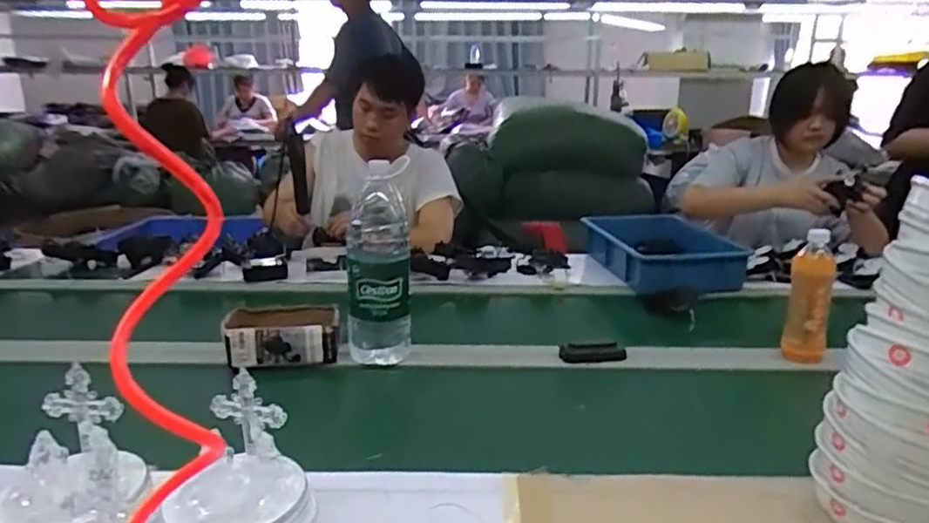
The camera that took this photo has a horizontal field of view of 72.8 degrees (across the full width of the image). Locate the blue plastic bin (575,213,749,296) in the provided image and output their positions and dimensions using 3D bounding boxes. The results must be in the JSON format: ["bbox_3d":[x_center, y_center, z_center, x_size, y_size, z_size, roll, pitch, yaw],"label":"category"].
[{"bbox_3d":[0.462,-0.023,1.477,0.256,0.100,0.367,-3,17,-15],"label":"blue plastic bin"}]

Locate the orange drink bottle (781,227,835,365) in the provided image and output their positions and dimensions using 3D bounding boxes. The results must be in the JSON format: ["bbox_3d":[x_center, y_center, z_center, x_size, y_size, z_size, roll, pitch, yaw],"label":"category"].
[{"bbox_3d":[0.566,0.061,1.033,0.068,0.209,0.053,13,20,33],"label":"orange drink bottle"}]

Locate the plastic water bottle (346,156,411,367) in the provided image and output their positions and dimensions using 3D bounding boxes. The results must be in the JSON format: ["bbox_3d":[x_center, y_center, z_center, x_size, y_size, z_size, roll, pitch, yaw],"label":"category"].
[{"bbox_3d":[-0.139,0.009,1.017,0.107,0.320,0.083,8,20,27],"label":"plastic water bottle"}]

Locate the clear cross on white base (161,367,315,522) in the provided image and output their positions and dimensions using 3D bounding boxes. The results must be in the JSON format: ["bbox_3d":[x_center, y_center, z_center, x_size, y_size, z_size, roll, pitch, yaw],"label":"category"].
[{"bbox_3d":[-0.232,0.222,0.637,0.144,0.139,0.139,-7,19,-24],"label":"clear cross on white base"}]

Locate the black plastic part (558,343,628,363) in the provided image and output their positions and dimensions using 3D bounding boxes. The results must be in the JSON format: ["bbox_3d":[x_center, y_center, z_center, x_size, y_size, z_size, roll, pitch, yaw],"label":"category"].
[{"bbox_3d":[0.215,0.151,1.050,0.108,0.031,0.020,-4,19,-4],"label":"black plastic part"}]

